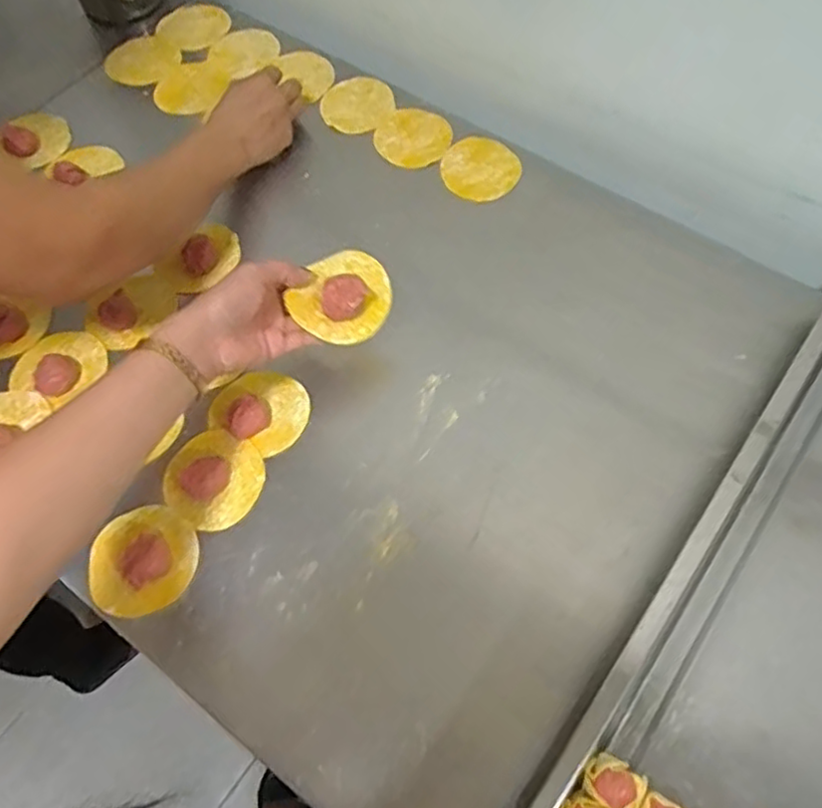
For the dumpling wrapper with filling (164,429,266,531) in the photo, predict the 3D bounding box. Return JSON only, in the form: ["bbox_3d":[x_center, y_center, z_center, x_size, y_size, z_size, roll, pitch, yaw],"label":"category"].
[{"bbox_3d":[-0.165,0.059,0.549,0.077,0.018,0.077,0,65,0],"label":"dumpling wrapper with filling"}]

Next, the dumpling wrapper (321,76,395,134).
[{"bbox_3d":[-0.059,-0.335,0.743,0.079,0.007,0.083,0,65,0],"label":"dumpling wrapper"}]

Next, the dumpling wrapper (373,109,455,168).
[{"bbox_3d":[0.002,-0.290,0.725,0.085,0.006,0.077,-29,73,-14],"label":"dumpling wrapper"}]

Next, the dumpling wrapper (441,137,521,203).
[{"bbox_3d":[0.073,-0.250,0.703,0.079,0.006,0.075,0,73,0],"label":"dumpling wrapper"}]

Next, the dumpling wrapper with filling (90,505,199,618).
[{"bbox_3d":[-0.212,0.120,0.521,0.083,0.017,0.081,0,65,0],"label":"dumpling wrapper with filling"}]

